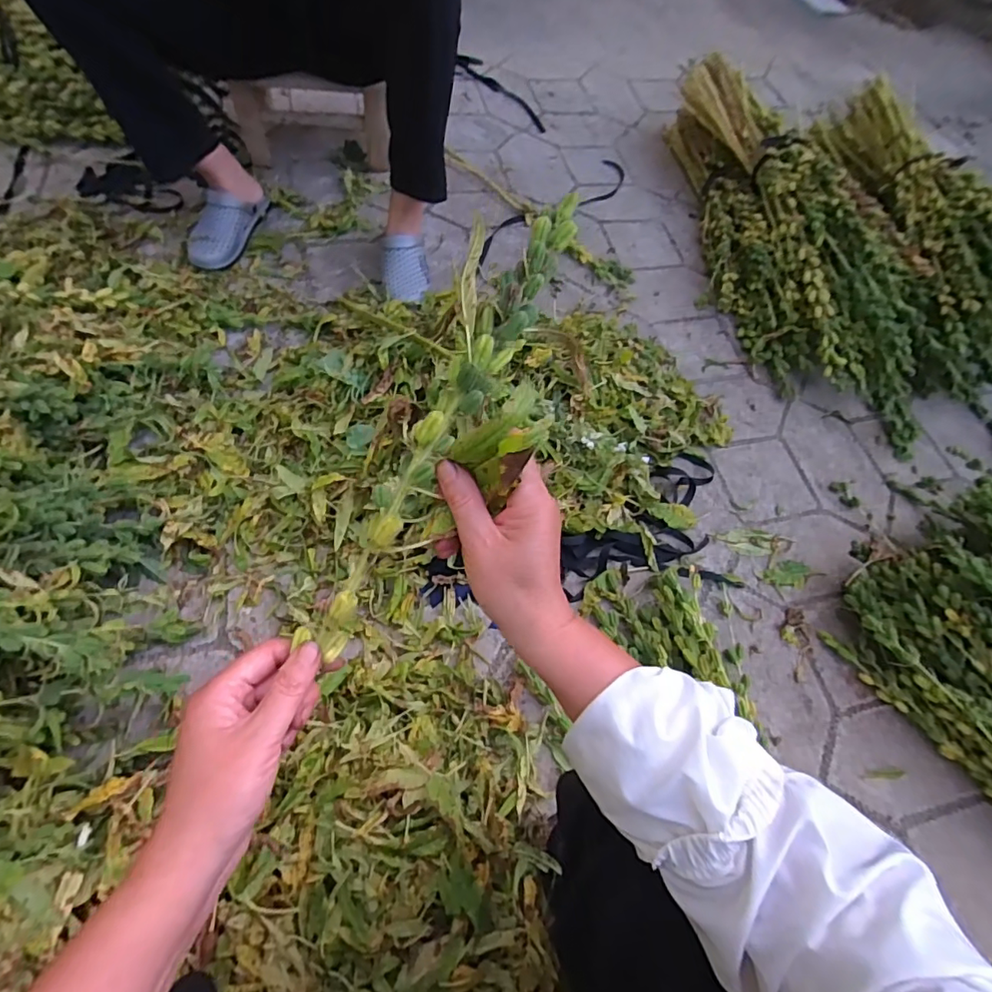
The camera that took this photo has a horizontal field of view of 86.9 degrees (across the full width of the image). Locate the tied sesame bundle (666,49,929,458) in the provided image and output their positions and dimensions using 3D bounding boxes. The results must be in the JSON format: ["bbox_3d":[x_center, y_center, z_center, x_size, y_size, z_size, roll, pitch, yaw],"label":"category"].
[{"bbox_3d":[0.629,-0.563,1.139,0.302,0.237,0.974,-14,72,-14],"label":"tied sesame bundle"}]

